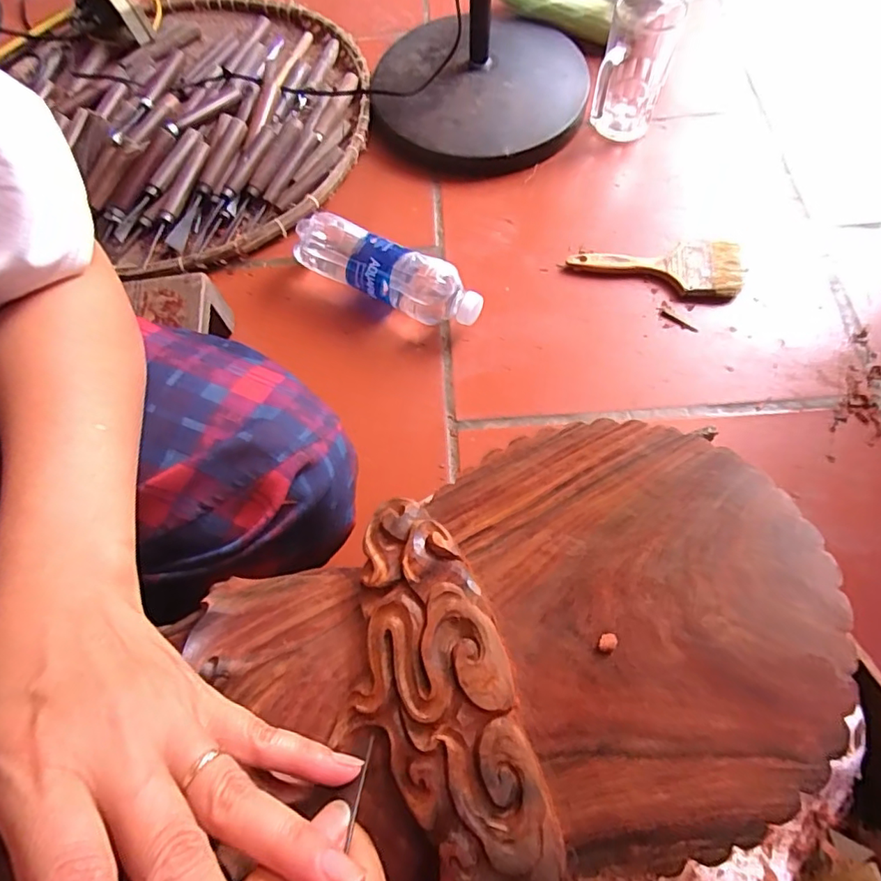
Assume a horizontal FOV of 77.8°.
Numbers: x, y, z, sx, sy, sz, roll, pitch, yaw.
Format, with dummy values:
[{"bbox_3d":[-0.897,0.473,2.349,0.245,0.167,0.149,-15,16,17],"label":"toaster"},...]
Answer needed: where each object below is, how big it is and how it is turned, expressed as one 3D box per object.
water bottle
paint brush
[{"bbox_3d":[-0.056,-0.172,0.570,0.213,0.058,0.057,29,70,14],"label":"water bottle"},{"bbox_3d":[0.229,-0.184,0.580,0.175,0.015,0.065,5,66,4],"label":"paint brush"}]

